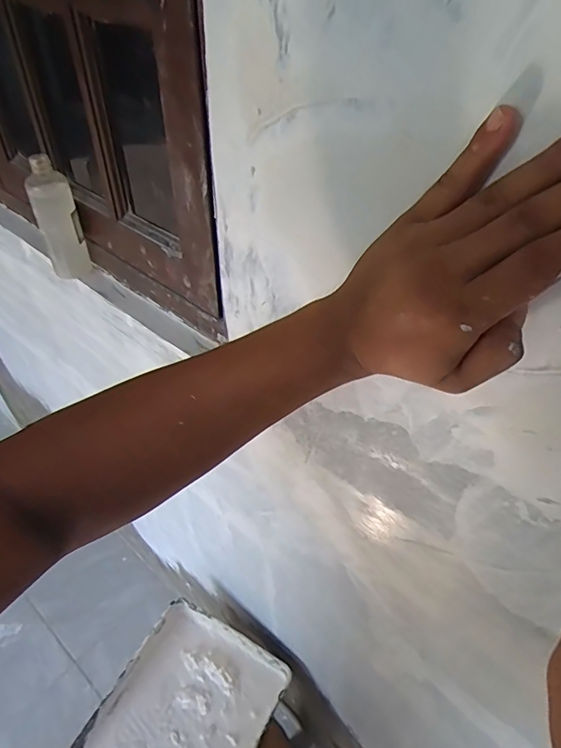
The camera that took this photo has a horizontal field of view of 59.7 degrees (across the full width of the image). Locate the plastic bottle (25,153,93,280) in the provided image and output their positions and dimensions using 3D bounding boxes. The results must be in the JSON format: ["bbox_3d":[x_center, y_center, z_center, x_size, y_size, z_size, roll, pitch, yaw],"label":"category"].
[{"bbox_3d":[-0.296,-0.201,0.651,0.052,0.152,0.040,-18,47,-19],"label":"plastic bottle"}]

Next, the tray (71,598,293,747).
[{"bbox_3d":[-0.185,0.635,0.882,0.278,0.044,0.363,23,48,22],"label":"tray"}]

